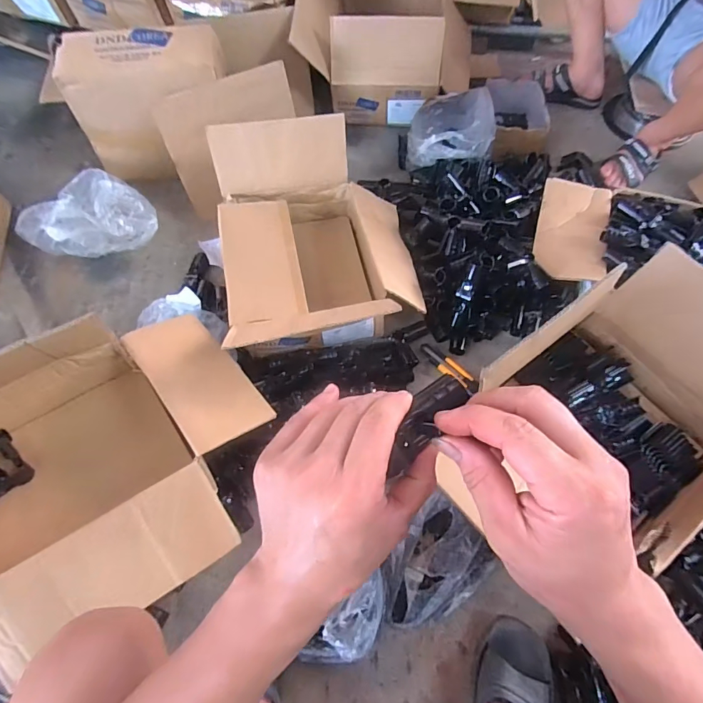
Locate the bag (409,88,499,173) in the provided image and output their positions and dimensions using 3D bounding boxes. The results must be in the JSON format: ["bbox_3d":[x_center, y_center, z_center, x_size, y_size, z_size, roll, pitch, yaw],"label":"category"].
[{"bbox_3d":[0.243,-0.529,1.068,0.197,0.101,0.243,14,63,6],"label":"bag"}]

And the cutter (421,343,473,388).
[{"bbox_3d":[0.182,0.027,0.864,0.116,0.009,0.034,38,68,17],"label":"cutter"}]

